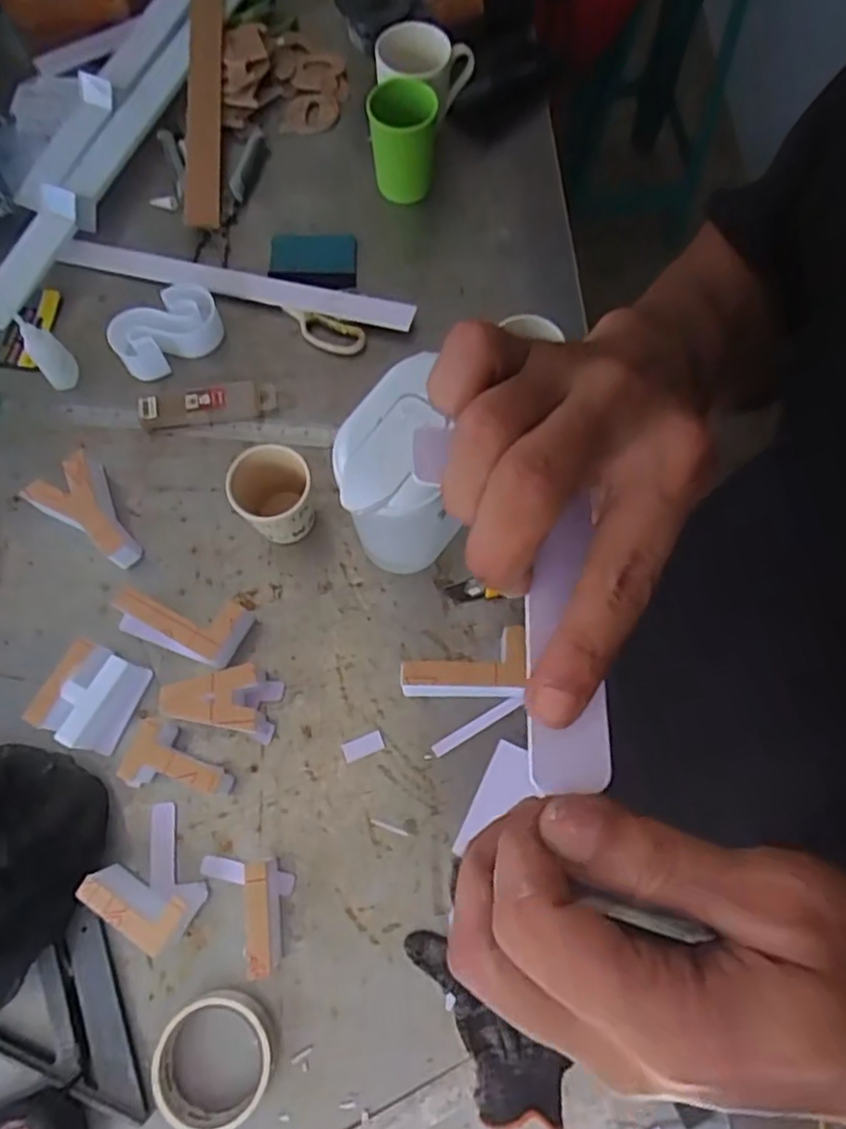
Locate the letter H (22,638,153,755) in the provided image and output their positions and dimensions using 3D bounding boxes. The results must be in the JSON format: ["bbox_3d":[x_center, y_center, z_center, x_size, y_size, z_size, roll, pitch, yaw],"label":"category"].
[{"bbox_3d":[-0.296,0.117,0.613,0.066,0.046,0.084,20,74,7],"label":"letter H"}]

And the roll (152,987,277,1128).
[{"bbox_3d":[-0.160,0.383,0.531,0.086,0.017,0.095,8,73,4],"label":"roll"}]

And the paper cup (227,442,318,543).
[{"bbox_3d":[-0.137,-0.061,0.650,0.070,0.087,0.071,0,72,1],"label":"paper cup"}]

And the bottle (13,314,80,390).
[{"bbox_3d":[-0.385,-0.216,0.703,0.033,0.084,0.028,-40,76,-11],"label":"bottle"}]

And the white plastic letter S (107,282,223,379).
[{"bbox_3d":[-0.269,-0.248,0.728,0.118,0.041,0.064,-38,76,-10],"label":"white plastic letter S"}]

